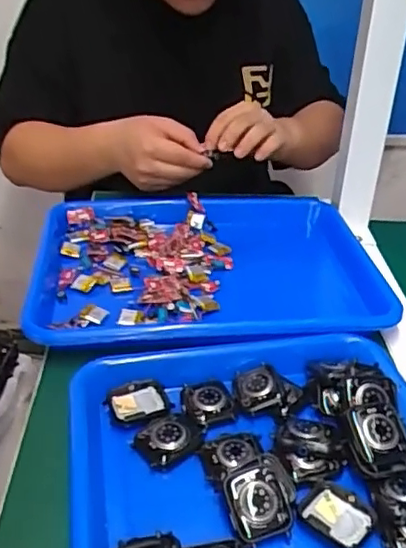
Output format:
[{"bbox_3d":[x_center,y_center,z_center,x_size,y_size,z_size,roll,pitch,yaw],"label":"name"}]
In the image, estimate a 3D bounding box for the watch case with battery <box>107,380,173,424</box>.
[{"bbox_3d":[-0.048,0.100,0.454,0.049,0.012,0.038,-13,34,-22],"label":"watch case with battery"}]

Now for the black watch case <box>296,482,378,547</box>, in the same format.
[{"bbox_3d":[0.085,0.154,0.373,0.046,0.011,0.036,25,39,33],"label":"black watch case"}]

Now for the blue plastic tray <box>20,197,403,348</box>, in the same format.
[{"bbox_3d":[0.001,-0.006,0.611,0.353,0.039,0.264,0,31,-3],"label":"blue plastic tray"}]

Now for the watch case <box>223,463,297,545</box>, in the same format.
[{"bbox_3d":[0.035,0.141,0.366,0.039,0.017,0.044,-20,65,-7],"label":"watch case"}]

